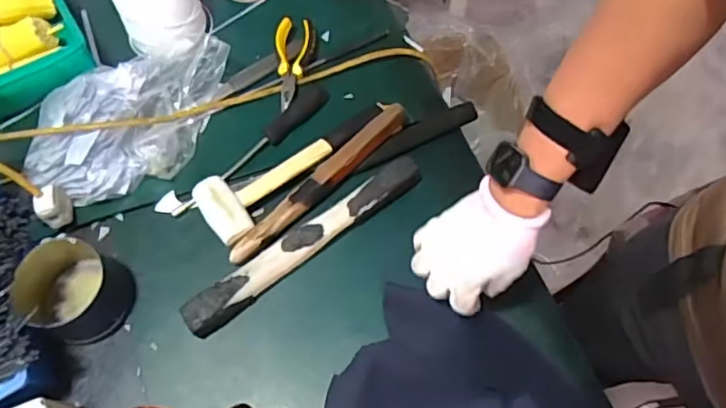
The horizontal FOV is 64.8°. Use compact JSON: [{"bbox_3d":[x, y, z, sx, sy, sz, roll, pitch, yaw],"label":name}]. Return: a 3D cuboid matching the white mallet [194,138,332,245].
[{"bbox_3d":[-0.109,-0.019,0.689,0.172,0.046,0.078,-27,68,-13],"label":"white mallet"}]

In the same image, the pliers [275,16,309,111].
[{"bbox_3d":[-0.097,-0.190,0.771,0.044,0.017,0.132,1,79,1],"label":"pliers"}]

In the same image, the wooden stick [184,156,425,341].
[{"bbox_3d":[-0.063,0.045,0.669,0.315,0.040,0.037,-34,69,-15],"label":"wooden stick"}]

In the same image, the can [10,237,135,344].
[{"bbox_3d":[-0.322,0.092,0.631,0.115,0.066,0.103,24,67,11],"label":"can"}]

